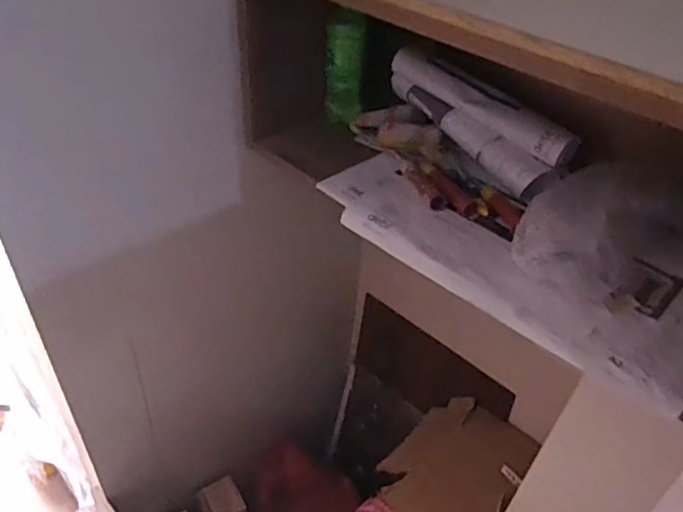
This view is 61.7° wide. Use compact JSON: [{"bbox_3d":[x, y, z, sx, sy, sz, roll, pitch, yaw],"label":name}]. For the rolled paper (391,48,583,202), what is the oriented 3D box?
[{"bbox_3d":[0.214,-0.216,0.902,0.069,0.116,0.327,-25,47,-31],"label":"rolled paper"}]

